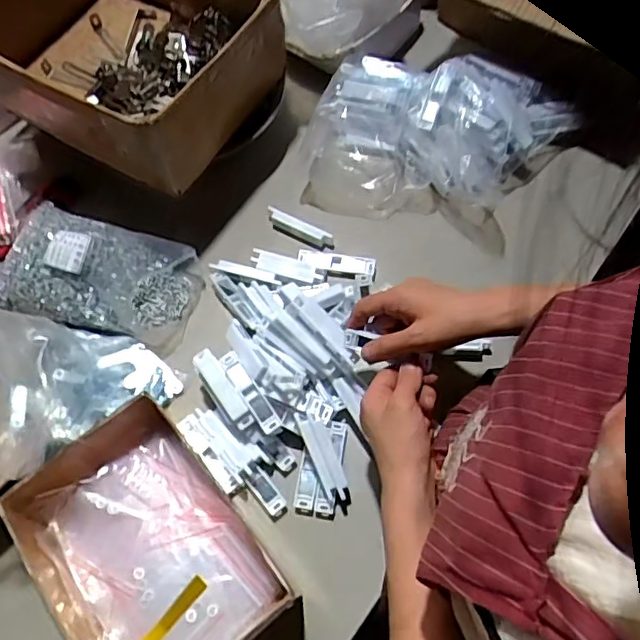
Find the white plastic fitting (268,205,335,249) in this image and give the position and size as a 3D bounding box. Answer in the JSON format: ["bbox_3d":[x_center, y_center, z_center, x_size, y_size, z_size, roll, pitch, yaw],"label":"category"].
[{"bbox_3d":[-0.027,-0.115,0.739,0.093,0.027,0.020,25,70,12],"label":"white plastic fitting"}]

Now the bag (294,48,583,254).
[{"bbox_3d":[0.155,-0.231,0.765,0.321,0.088,0.233,17,69,9],"label":"bag"}]

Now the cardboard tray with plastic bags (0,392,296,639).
[{"bbox_3d":[-0.166,0.232,0.566,0.190,0.064,0.265,-37,70,-12],"label":"cardboard tray with plastic bags"}]

